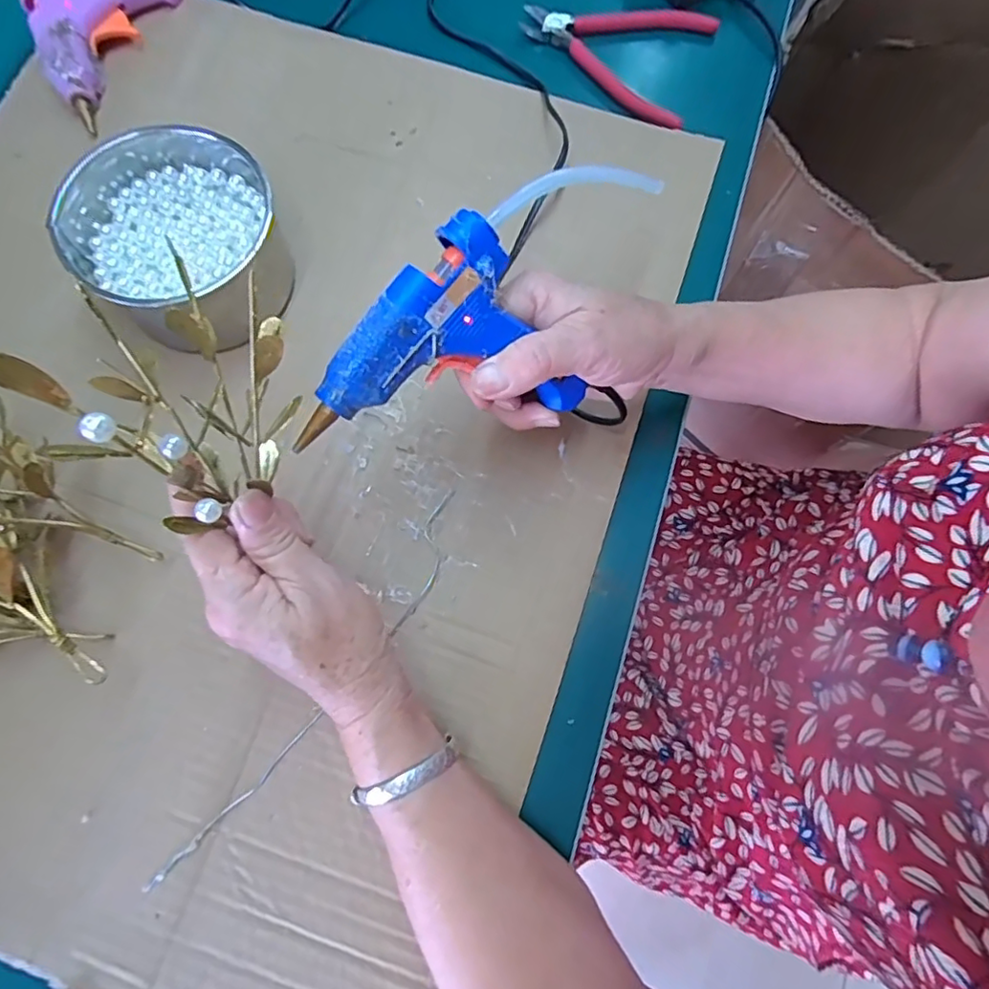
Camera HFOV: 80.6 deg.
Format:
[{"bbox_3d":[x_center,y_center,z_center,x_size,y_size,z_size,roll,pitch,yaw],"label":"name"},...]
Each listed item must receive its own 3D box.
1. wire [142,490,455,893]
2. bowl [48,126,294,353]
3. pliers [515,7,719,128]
[{"bbox_3d":[-0.092,0.106,0.327,0.026,0.004,0.259,34,76,9],"label":"wire"},{"bbox_3d":[-0.201,-0.165,0.368,0.125,0.060,0.114,0,74,-1],"label":"bowl"},{"bbox_3d":[0.087,-0.338,0.447,0.141,0.017,0.107,21,74,4],"label":"pliers"}]

